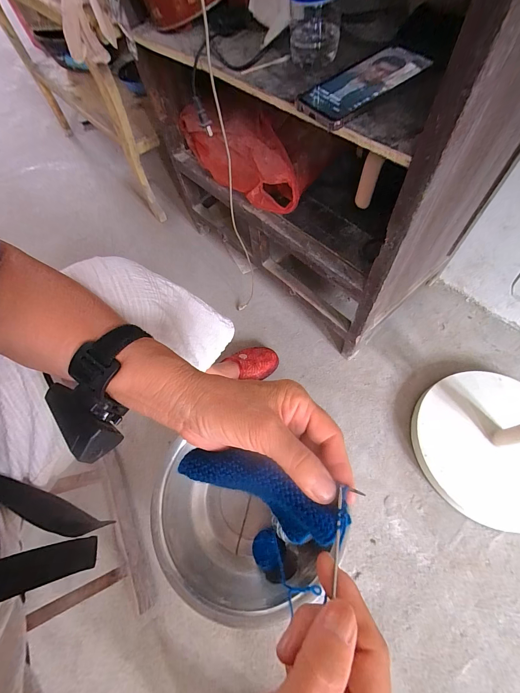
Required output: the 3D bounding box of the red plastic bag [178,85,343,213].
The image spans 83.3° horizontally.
[{"bbox_3d":[-0.053,-0.406,0.582,0.376,0.158,0.110,34,70,28],"label":"red plastic bag"}]

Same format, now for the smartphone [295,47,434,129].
[{"bbox_3d":[0.119,-0.311,0.346,0.151,0.010,0.073,-36,67,-8],"label":"smartphone"}]

